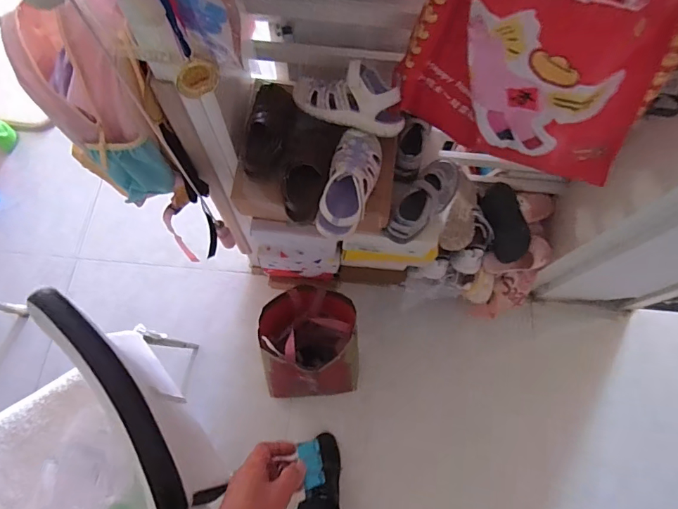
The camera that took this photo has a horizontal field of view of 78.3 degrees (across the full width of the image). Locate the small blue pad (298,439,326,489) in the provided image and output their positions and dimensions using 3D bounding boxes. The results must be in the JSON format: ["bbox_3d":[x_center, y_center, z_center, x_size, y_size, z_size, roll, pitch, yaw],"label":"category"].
[{"bbox_3d":[-0.033,0.257,0.514,0.026,0.010,0.052,-14,57,-6],"label":"small blue pad"}]

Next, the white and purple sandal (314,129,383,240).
[{"bbox_3d":[0.023,-0.134,0.732,0.086,0.076,0.212,13,71,3],"label":"white and purple sandal"}]

